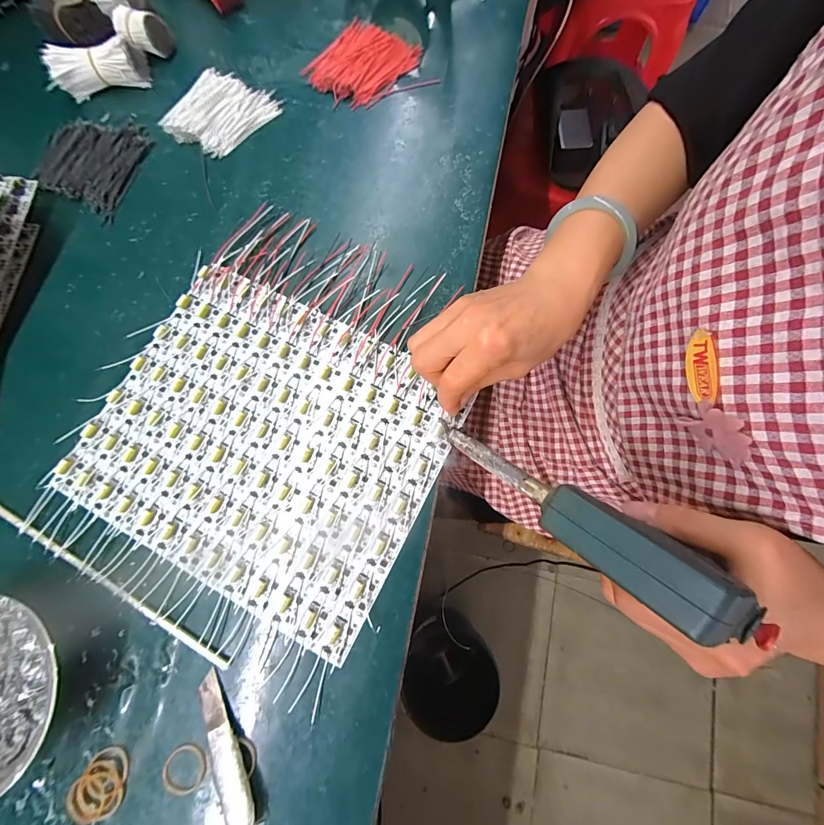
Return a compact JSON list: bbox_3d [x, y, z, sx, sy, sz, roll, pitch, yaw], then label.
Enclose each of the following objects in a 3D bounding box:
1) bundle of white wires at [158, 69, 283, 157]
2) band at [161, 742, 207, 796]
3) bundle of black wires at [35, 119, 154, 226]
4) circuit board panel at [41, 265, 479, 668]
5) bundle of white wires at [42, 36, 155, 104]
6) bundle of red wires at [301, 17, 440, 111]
[{"bbox_3d":[-0.208,-0.325,0.382,0.092,0.011,0.101,37,81,8],"label":"bundle of white wires"},{"bbox_3d":[-0.161,0.252,0.249,0.034,0.005,0.028,-32,80,-6],"label":"band"},{"bbox_3d":[-0.339,-0.268,0.376,0.102,0.012,0.111,20,79,5],"label":"bundle of black wires"},{"bbox_3d":[-0.125,0.021,0.302,0.283,0.011,0.238,26,79,6],"label":"circuit board panel"},{"bbox_3d":[-0.341,-0.373,0.383,0.097,0.032,0.034,-21,79,-4],"label":"bundle of white wires"},{"bbox_3d":[-0.051,-0.382,0.388,0.118,0.012,0.115,-32,80,-6],"label":"bundle of red wires"}]

